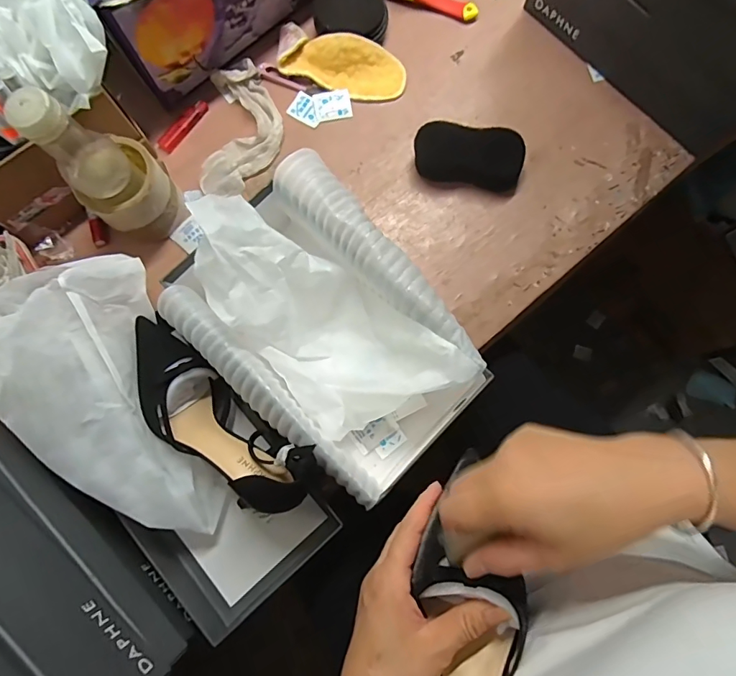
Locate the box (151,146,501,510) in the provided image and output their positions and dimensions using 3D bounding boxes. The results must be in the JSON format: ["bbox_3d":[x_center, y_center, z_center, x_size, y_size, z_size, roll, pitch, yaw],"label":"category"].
[{"bbox_3d":[-0.037,-0.014,0.447,0.296,0.120,0.214,43,82,8],"label":"box"}]

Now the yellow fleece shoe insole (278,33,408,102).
[{"bbox_3d":[-0.029,-0.345,0.569,0.153,0.033,0.061,14,79,3],"label":"yellow fleece shoe insole"}]

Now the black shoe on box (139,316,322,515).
[{"bbox_3d":[-0.157,0.080,0.450,0.237,0.092,0.082,35,81,7],"label":"black shoe on box"}]

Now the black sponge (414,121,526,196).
[{"bbox_3d":[0.121,-0.217,0.541,0.126,0.037,0.060,9,79,2],"label":"black sponge"}]

